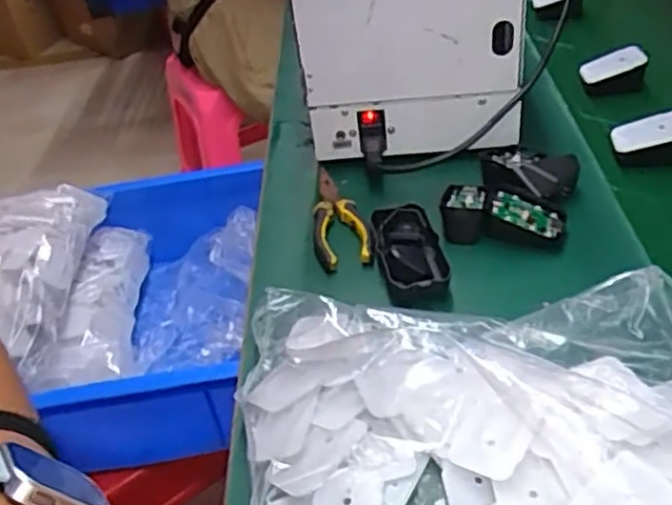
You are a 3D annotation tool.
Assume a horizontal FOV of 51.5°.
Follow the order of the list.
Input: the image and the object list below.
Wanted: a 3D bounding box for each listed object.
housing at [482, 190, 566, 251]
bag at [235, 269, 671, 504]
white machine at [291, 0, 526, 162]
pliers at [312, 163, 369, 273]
[{"bbox_3d":[0.168,-0.029,0.623,0.069,0.043,0.030,7,42,17],"label":"housing"},{"bbox_3d":[0.090,0.128,0.441,0.331,0.053,0.275,0,41,9],"label":"bag"},{"bbox_3d":[0.069,-0.244,0.696,0.210,0.269,0.160,-3,40,5],"label":"white machine"},{"bbox_3d":[-0.004,-0.036,0.676,0.049,0.019,0.145,-12,40,-5],"label":"pliers"}]

